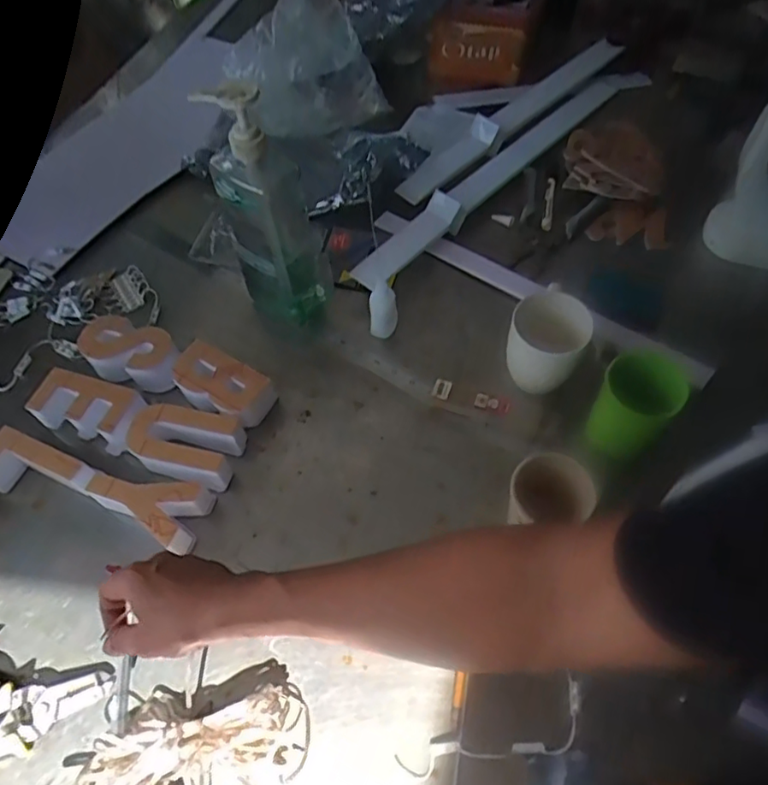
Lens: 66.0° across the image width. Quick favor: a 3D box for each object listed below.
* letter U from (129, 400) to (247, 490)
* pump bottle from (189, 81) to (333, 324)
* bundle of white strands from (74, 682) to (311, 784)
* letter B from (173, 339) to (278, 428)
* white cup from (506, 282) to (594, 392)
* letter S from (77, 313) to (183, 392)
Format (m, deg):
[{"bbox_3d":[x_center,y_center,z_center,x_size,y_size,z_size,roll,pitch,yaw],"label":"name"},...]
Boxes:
[{"bbox_3d":[-0.211,0.055,0.633,0.115,0.051,0.077,16,60,13],"label":"letter U"},{"bbox_3d":[-0.124,-0.189,0.642,0.095,0.280,0.097,-19,59,-9],"label":"pump bottle"},{"bbox_3d":[-0.156,0.295,0.487,0.182,0.032,0.068,-12,58,-4],"label":"bundle of white strands"},{"bbox_3d":[-0.183,-0.004,0.673,0.116,0.047,0.066,28,63,19],"label":"letter B"},{"bbox_3d":[0.173,-0.047,0.635,0.077,0.105,0.093,24,63,14],"label":"white cup"},{"bbox_3d":[-0.294,-0.044,0.698,0.135,0.046,0.063,15,60,13],"label":"letter S"}]

